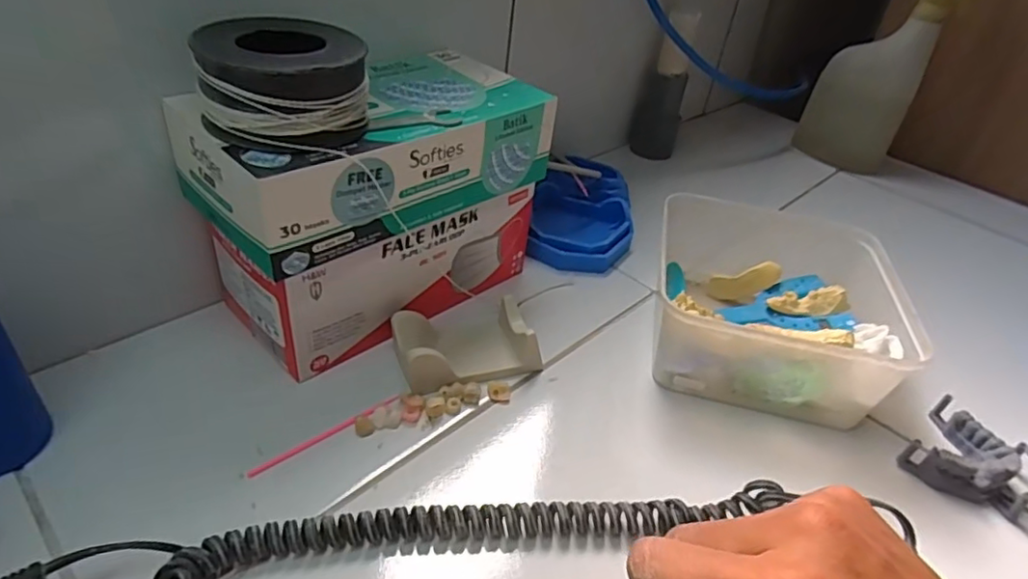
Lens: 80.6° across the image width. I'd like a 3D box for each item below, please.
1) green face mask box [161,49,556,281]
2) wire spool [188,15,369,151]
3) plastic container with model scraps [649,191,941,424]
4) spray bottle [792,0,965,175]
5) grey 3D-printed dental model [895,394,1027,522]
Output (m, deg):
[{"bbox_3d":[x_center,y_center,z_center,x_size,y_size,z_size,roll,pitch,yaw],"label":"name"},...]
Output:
[{"bbox_3d":[-0.086,-0.088,0.375,0.103,0.061,0.215,33,43,30],"label":"green face mask box"},{"bbox_3d":[-0.116,-0.106,0.311,0.080,0.046,0.070,0,37,-11],"label":"wire spool"},{"bbox_3d":[0.182,0.018,0.430,0.149,0.071,0.140,13,36,6],"label":"plastic container with model scraps"},{"bbox_3d":[0.408,-0.248,0.678,0.111,0.225,0.050,23,39,19],"label":"spray bottle"},{"bbox_3d":[0.283,0.105,0.373,0.064,0.026,0.064,-22,46,-35],"label":"grey 3D-printed dental model"}]

